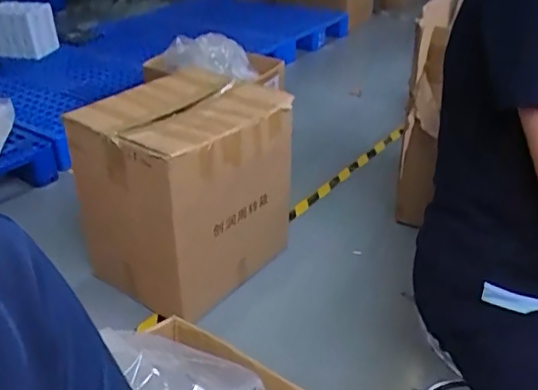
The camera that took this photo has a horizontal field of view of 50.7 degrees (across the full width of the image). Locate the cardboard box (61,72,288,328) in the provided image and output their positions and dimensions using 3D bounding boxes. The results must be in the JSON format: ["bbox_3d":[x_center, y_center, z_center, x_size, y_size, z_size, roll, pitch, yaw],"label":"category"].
[{"bbox_3d":[-0.244,-0.062,1.701,0.463,0.438,0.493,20,36,30],"label":"cardboard box"}]

